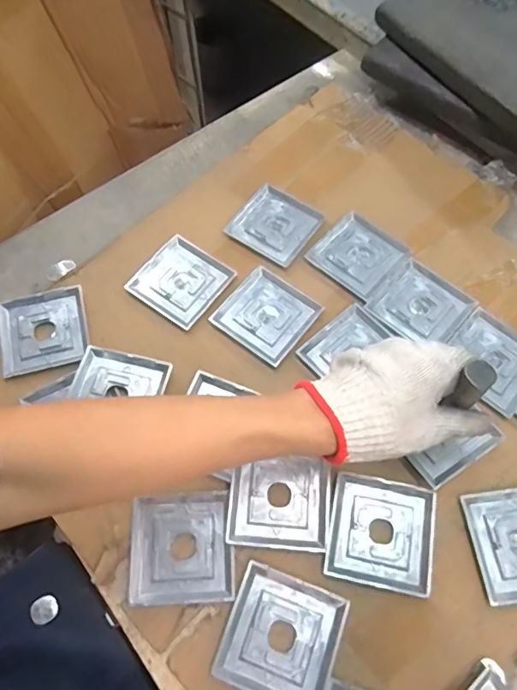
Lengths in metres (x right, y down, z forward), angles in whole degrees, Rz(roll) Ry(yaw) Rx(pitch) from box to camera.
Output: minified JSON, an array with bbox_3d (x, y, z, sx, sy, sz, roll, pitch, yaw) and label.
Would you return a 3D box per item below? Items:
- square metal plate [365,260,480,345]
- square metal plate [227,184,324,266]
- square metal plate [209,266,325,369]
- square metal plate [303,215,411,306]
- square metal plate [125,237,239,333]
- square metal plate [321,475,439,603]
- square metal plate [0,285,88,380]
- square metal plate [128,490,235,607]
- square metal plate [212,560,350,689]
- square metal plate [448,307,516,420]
[{"bbox_3d":[0.179,-0.043,0.551,0.091,0.004,0.086,39,70,17],"label":"square metal plate"},{"bbox_3d":[0.020,-0.144,0.598,0.090,0.004,0.089,33,69,15],"label":"square metal plate"},{"bbox_3d":[0.009,-0.033,0.545,0.091,0.006,0.089,35,69,16],"label":"square metal plate"},{"bbox_3d":[0.116,-0.104,0.579,0.091,0.004,0.088,40,71,17],"label":"square metal plate"},{"bbox_3d":[-0.086,-0.072,0.564,0.090,0.008,0.090,33,69,15],"label":"square metal plate"},{"bbox_3d":[0.110,0.167,0.449,0.090,0.006,0.090,11,65,5],"label":"square metal plate"},{"bbox_3d":[-0.232,-0.015,0.540,0.090,0.009,0.088,-15,65,-7],"label":"square metal plate"},{"bbox_3d":[-0.068,0.178,0.444,0.088,0.007,0.089,-3,64,-1],"label":"square metal plate"},{"bbox_3d":[0.019,0.240,0.414,0.090,0.007,0.090,19,66,9],"label":"square metal plate"},{"bbox_3d":[0.245,0.015,0.522,0.090,0.004,0.087,39,70,17],"label":"square metal plate"}]

